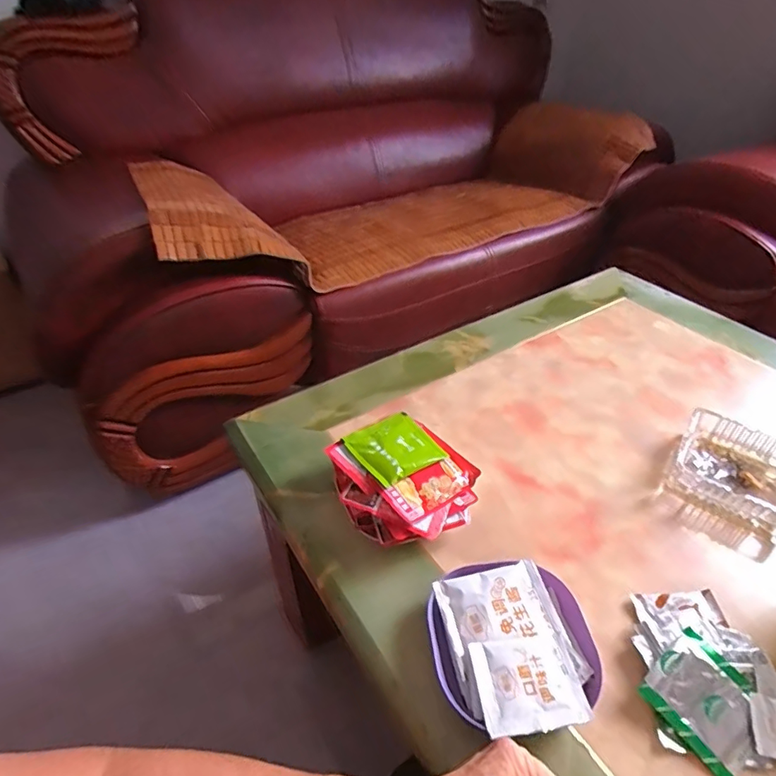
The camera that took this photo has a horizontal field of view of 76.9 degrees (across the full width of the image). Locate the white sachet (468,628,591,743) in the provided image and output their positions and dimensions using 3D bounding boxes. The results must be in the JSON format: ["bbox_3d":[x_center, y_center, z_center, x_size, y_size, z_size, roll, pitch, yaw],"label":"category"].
[{"bbox_3d":[0.106,0.223,0.374,0.074,0.004,0.065,-6,41,-9],"label":"white sachet"}]

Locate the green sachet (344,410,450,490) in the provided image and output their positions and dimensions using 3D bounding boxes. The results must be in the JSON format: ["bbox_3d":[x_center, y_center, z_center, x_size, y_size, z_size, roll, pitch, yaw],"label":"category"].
[{"bbox_3d":[0.008,0.061,0.522,0.086,0.018,0.078,-27,47,-29],"label":"green sachet"}]

